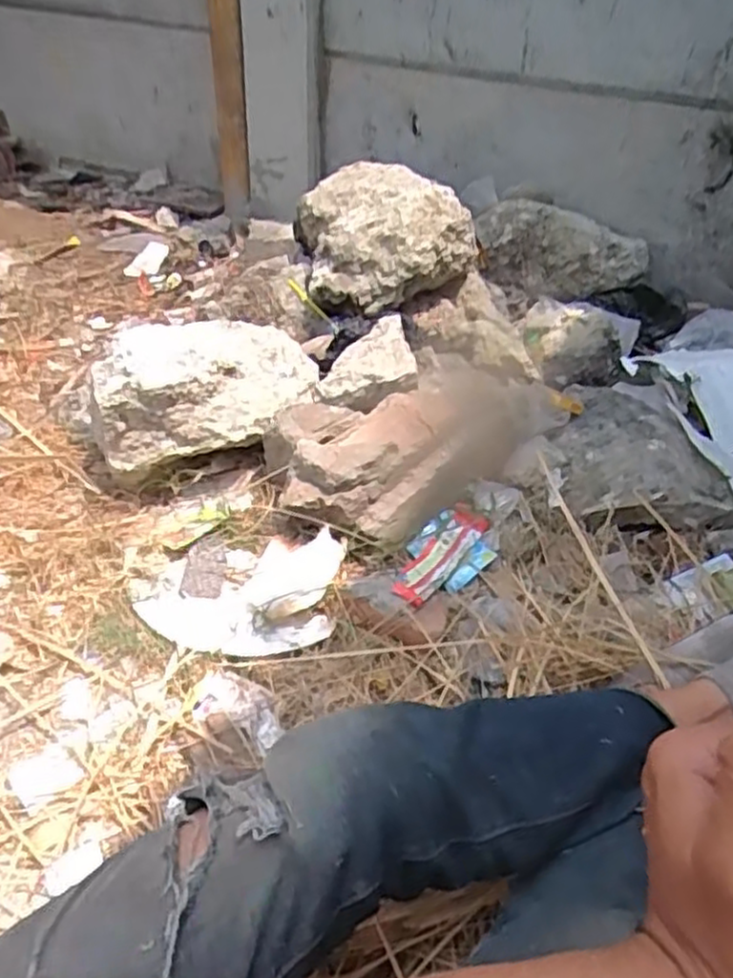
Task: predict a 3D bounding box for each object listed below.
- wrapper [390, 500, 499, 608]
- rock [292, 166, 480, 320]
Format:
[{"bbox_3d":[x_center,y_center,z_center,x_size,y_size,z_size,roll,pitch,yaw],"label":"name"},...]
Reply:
[{"bbox_3d":[0.101,0.092,1.039,0.195,0.029,0.098,-30,49,-32],"label":"wrapper"},{"bbox_3d":[0.021,-0.517,1.477,0.305,0.183,0.363,-10,41,-15],"label":"rock"}]

